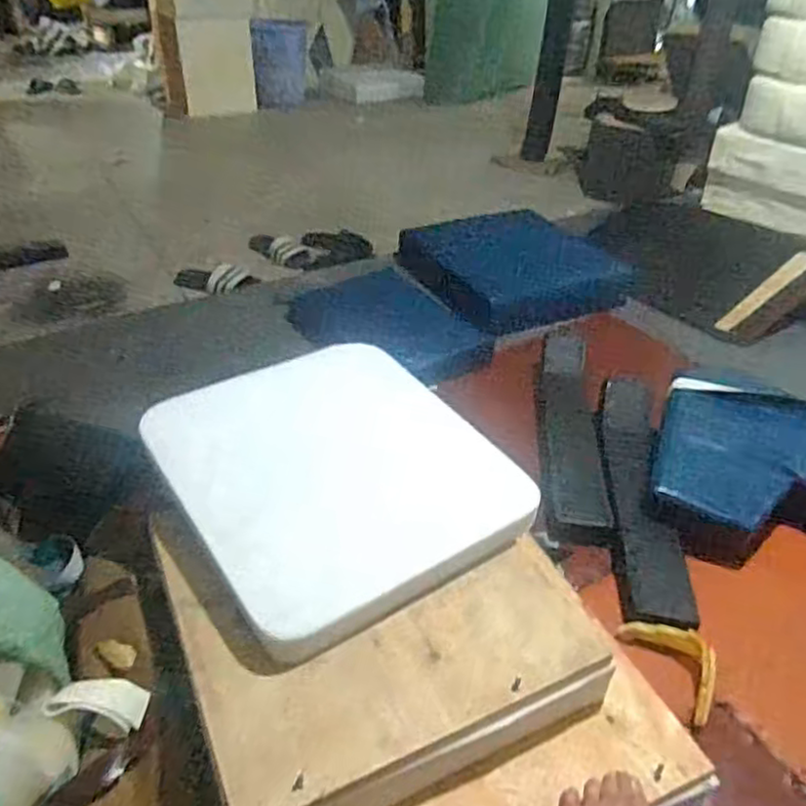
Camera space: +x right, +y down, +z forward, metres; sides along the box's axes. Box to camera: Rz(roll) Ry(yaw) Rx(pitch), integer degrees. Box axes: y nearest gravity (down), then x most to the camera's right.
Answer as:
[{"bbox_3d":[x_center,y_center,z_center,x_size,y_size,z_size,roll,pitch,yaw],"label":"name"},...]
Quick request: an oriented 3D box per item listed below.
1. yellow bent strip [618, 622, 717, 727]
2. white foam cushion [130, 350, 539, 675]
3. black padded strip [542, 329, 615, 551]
[{"bbox_3d":[0.404,0.373,0.993,0.088,0.026,0.167,-52,45,9],"label":"yellow bent strip"},{"bbox_3d":[-0.093,0.092,0.980,0.444,0.057,0.447,-21,58,-29],"label":"white foam cushion"},{"bbox_3d":[0.345,0.046,1.389,0.115,0.064,0.585,4,38,6],"label":"black padded strip"}]

